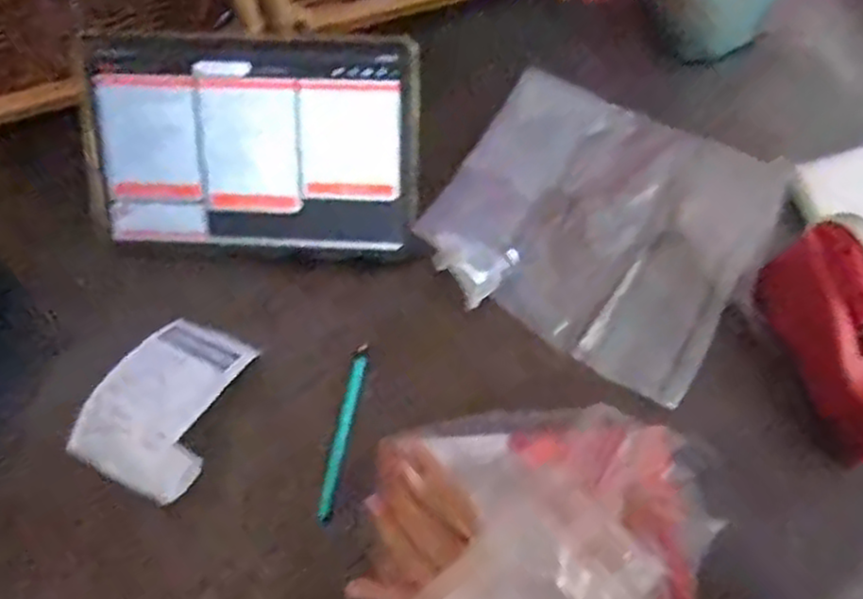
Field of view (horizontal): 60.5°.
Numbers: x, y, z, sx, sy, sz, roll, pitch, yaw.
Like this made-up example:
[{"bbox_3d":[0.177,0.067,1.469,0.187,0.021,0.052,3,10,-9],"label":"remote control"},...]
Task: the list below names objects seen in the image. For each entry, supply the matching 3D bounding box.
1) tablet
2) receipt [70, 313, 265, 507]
[{"bbox_3d":[-0.139,-0.115,0.576,0.258,0.022,0.177,0,111,5],"label":"tablet"},{"bbox_3d":[-0.189,0.075,0.541,0.096,0.059,0.126,24,69,11],"label":"receipt"}]

